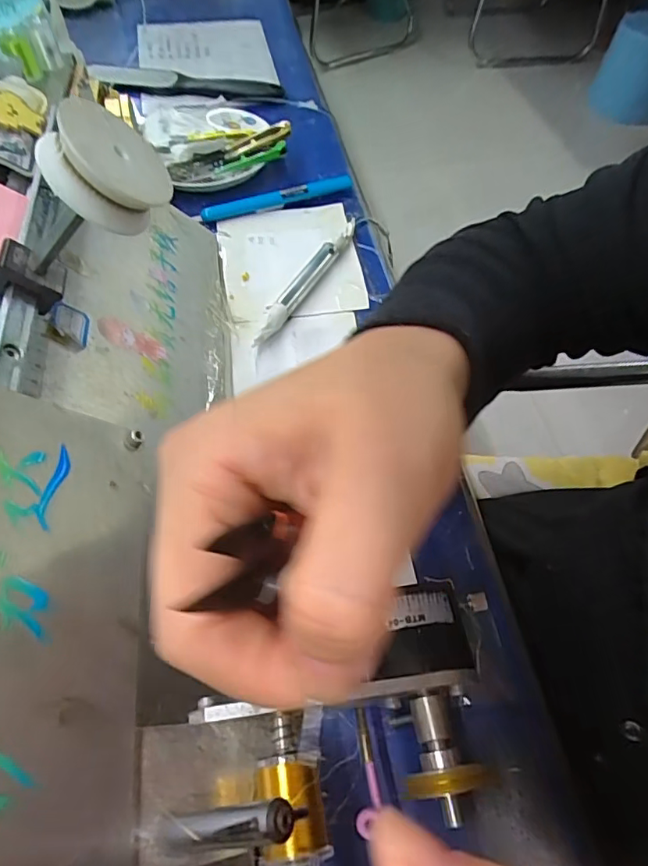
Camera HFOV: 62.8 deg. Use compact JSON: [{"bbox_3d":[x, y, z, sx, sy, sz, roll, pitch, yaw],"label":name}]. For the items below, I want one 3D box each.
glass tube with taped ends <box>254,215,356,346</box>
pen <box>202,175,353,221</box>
[{"bbox_3d":[-0.012,-0.121,0.416,0.015,0.017,0.153,24,60,14],"label":"glass tube with taped ends"},{"bbox_3d":[-0.040,-0.212,0.476,0.139,0.012,0.015,-17,59,-12],"label":"pen"}]

